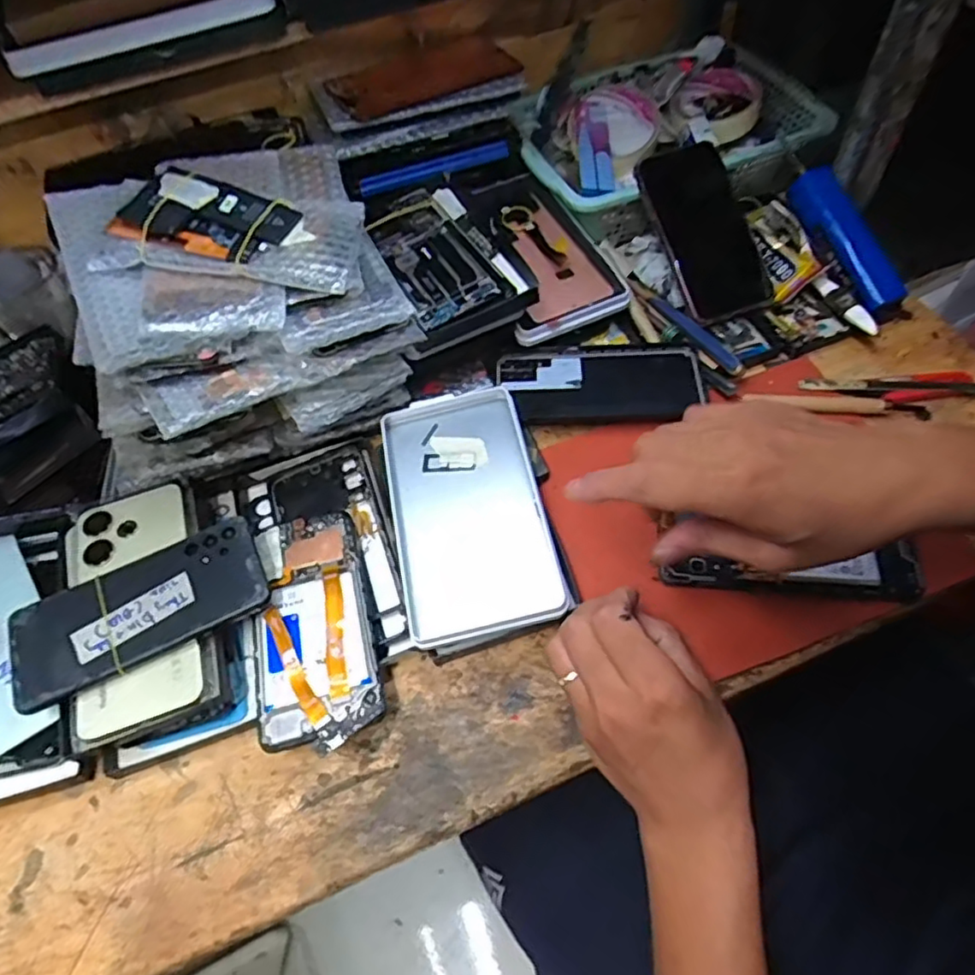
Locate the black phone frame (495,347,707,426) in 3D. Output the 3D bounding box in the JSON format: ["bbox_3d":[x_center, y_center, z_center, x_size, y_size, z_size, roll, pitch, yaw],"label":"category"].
[{"bbox_3d":[0.089,-0.085,0.511,0.157,0.009,0.067,0,58,6],"label":"black phone frame"}]

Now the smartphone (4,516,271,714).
[{"bbox_3d":[-0.225,0.078,0.413,0.157,0.008,0.071,-24,61,-13],"label":"smartphone"}]

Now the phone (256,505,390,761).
[{"bbox_3d":[-0.114,0.088,0.421,0.073,0.007,0.162,-11,53,-9],"label":"phone"}]

